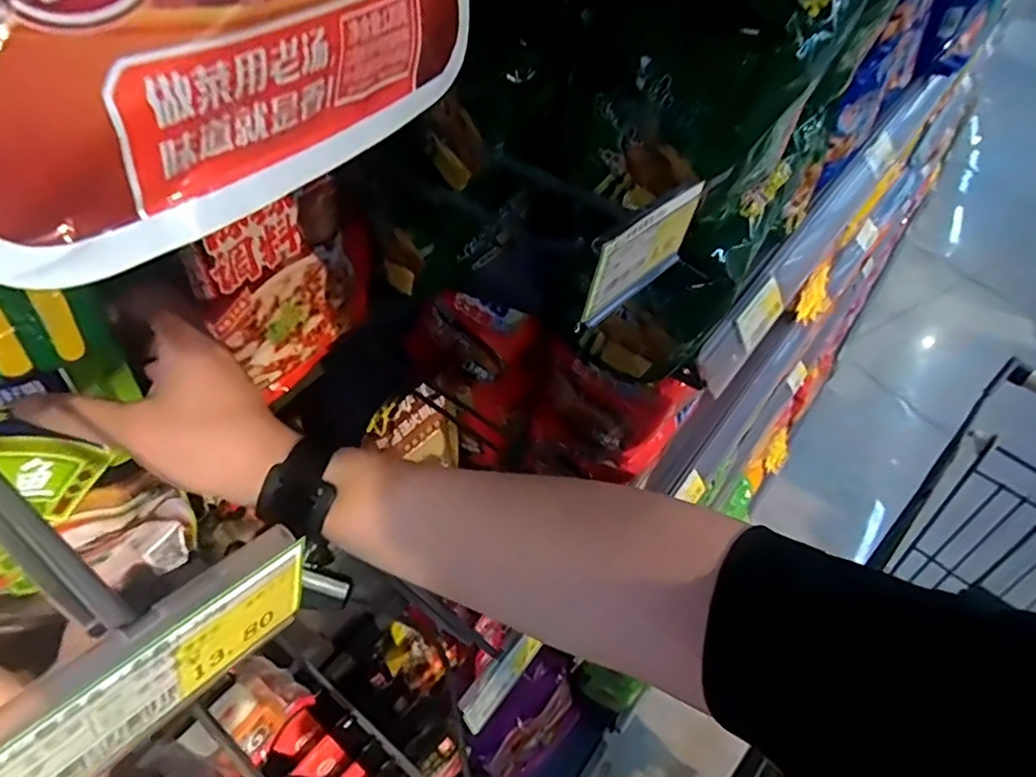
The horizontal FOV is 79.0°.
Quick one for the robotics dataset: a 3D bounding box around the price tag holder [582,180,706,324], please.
[{"bbox_3d":[0.057,-0.061,0.276,0.004,0.044,0.083,32,55,25],"label":"price tag holder"}]

